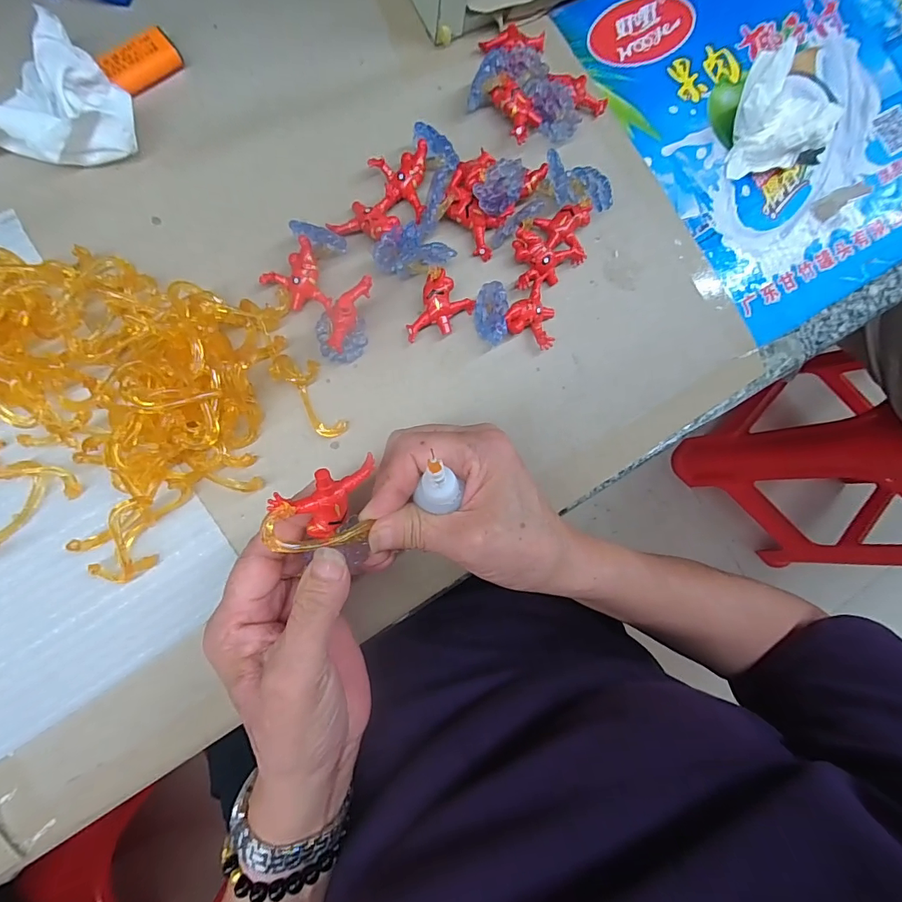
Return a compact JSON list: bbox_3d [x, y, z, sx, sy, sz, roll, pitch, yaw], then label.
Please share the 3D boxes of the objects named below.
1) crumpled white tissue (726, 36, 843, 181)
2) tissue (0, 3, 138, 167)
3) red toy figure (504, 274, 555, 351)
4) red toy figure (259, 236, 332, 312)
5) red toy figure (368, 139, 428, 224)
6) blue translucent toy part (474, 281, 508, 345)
[{"bbox_3d":[0.245,-0.248,0.326,0.061,0.045,0.062,-7,85,-8],"label":"crumpled white tissue"},{"bbox_3d":[-0.241,-0.212,0.269,0.098,0.035,0.073,9,83,-6],"label":"tissue"},{"bbox_3d":[0.055,-0.094,0.296,0.035,0.020,0.044,18,82,-5],"label":"red toy figure"},{"bbox_3d":[-0.092,-0.105,0.280,0.036,0.019,0.040,-42,90,-9],"label":"red toy figure"},{"bbox_3d":[-0.034,-0.175,0.291,0.036,0.019,0.047,1,84,-7],"label":"red toy figure"},{"bbox_3d":[0.027,-0.088,0.284,0.007,0.030,0.037,-16,128,-34],"label":"blue translucent toy part"}]

